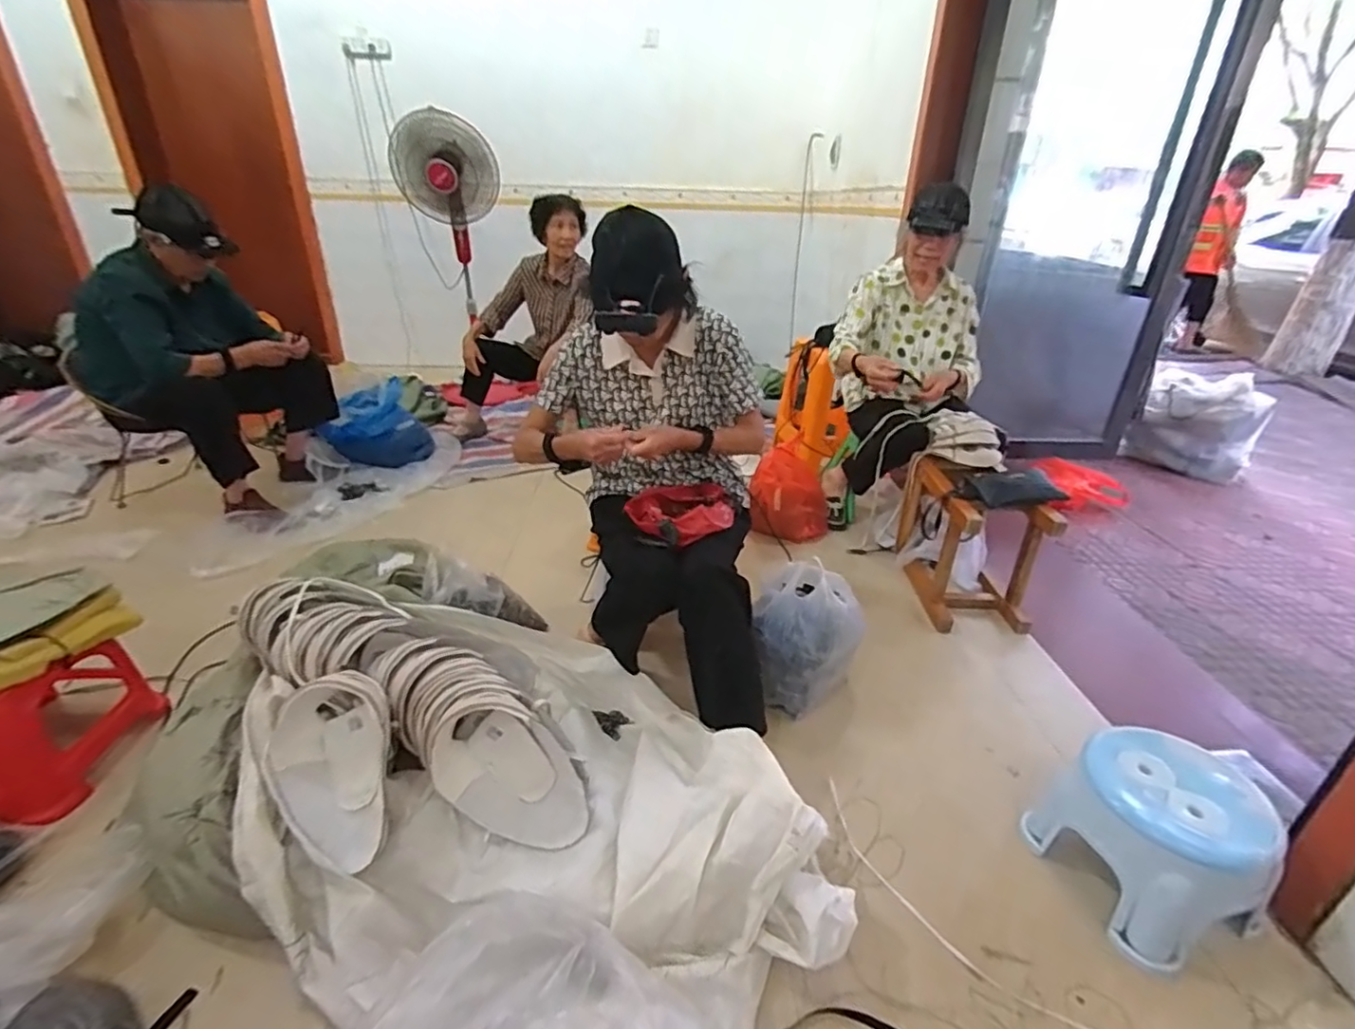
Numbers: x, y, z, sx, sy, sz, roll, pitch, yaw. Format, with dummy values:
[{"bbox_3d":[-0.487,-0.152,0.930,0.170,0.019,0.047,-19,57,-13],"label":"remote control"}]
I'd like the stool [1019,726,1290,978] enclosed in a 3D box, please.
[{"bbox_3d":[0.720,0.485,0.930,0.225,0.215,0.253,-8,29,-18],"label":"stool"}]

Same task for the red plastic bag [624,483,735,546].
[{"bbox_3d":[0.020,-0.008,1.208,0.184,0.066,0.206,24,35,36],"label":"red plastic bag"}]

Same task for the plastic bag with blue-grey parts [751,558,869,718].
[{"bbox_3d":[0.267,0.252,1.289,0.208,0.270,0.233,10,28,15],"label":"plastic bag with blue-grey parts"}]

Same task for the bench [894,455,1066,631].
[{"bbox_3d":[0.772,0.058,1.647,0.251,0.344,0.406,2,27,-1],"label":"bench"}]

